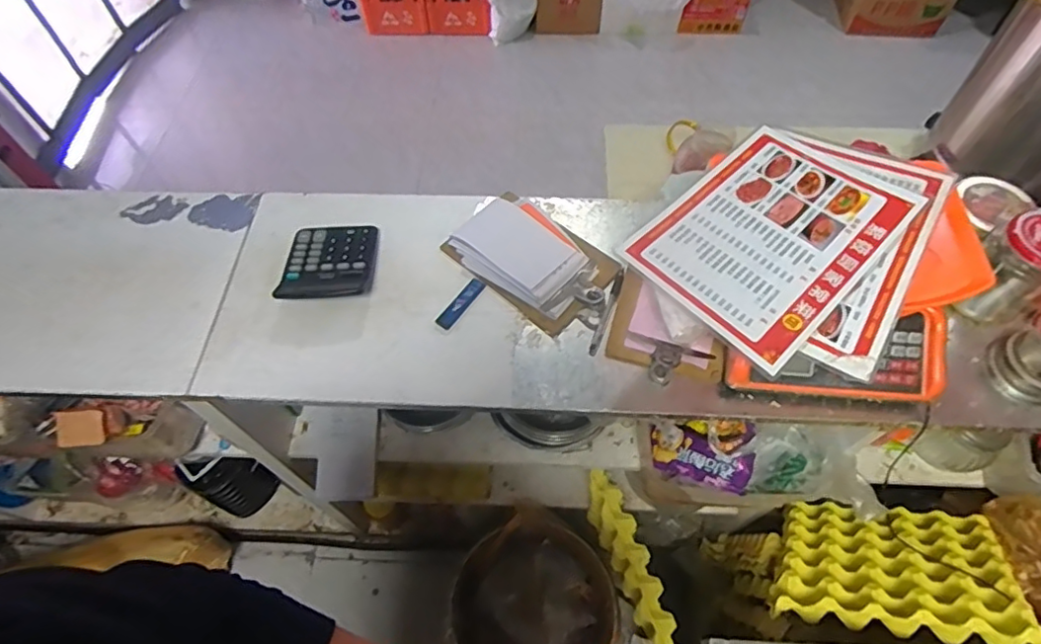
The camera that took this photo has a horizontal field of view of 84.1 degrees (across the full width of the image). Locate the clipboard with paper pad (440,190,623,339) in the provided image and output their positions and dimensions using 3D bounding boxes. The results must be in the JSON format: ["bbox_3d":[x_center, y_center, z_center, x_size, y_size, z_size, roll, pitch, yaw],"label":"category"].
[{"bbox_3d":[0.021,-0.084,0.786,0.234,0.025,0.141,37,66,21],"label":"clipboard with paper pad"}]

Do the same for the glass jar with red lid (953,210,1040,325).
[{"bbox_3d":[0.596,-0.063,0.693,0.072,0.136,0.079,-1,59,1],"label":"glass jar with red lid"}]

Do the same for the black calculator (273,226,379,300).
[{"bbox_3d":[-0.258,-0.085,0.786,0.119,0.023,0.123,-3,59,-1],"label":"black calculator"}]

